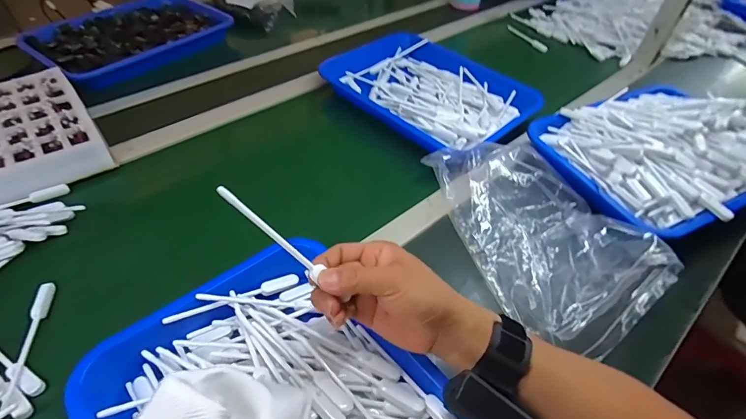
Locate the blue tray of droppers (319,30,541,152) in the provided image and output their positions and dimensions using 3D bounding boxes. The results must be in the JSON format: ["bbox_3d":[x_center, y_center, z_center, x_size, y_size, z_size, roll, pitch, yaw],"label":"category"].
[{"bbox_3d":[0.092,-0.229,0.732,0.270,0.039,0.368,-32,57,-29],"label":"blue tray of droppers"}]

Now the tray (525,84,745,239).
[{"bbox_3d":[0.457,-0.101,0.612,0.357,0.070,0.268,-18,51,-20],"label":"tray"}]

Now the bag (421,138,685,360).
[{"bbox_3d":[0.220,0.018,0.519,0.196,0.066,0.314,-14,50,-16],"label":"bag"}]

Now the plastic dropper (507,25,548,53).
[{"bbox_3d":[0.387,-0.432,0.977,0.018,0.015,0.168,-11,49,-14],"label":"plastic dropper"}]

